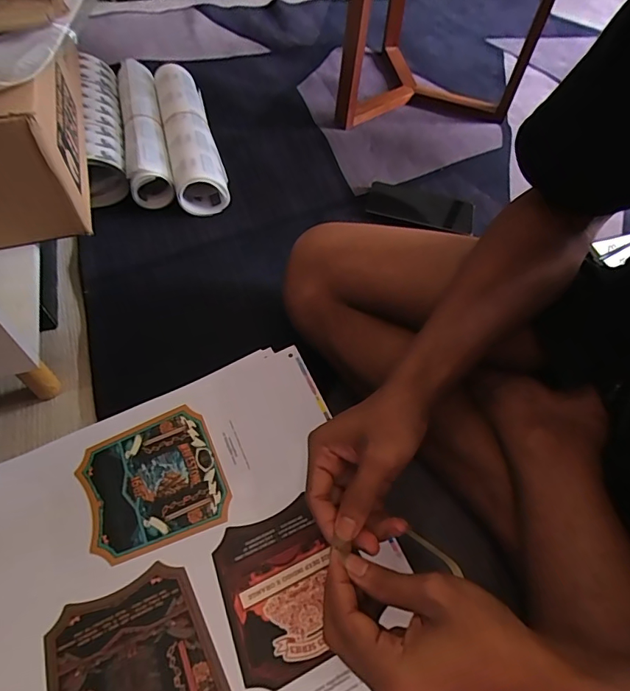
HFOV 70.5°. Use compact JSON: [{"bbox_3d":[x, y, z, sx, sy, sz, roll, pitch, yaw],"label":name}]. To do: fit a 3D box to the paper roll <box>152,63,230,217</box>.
[{"bbox_3d":[-0.207,-0.357,0.721,0.075,0.055,0.354,-12,59,-12],"label":"paper roll"}]

